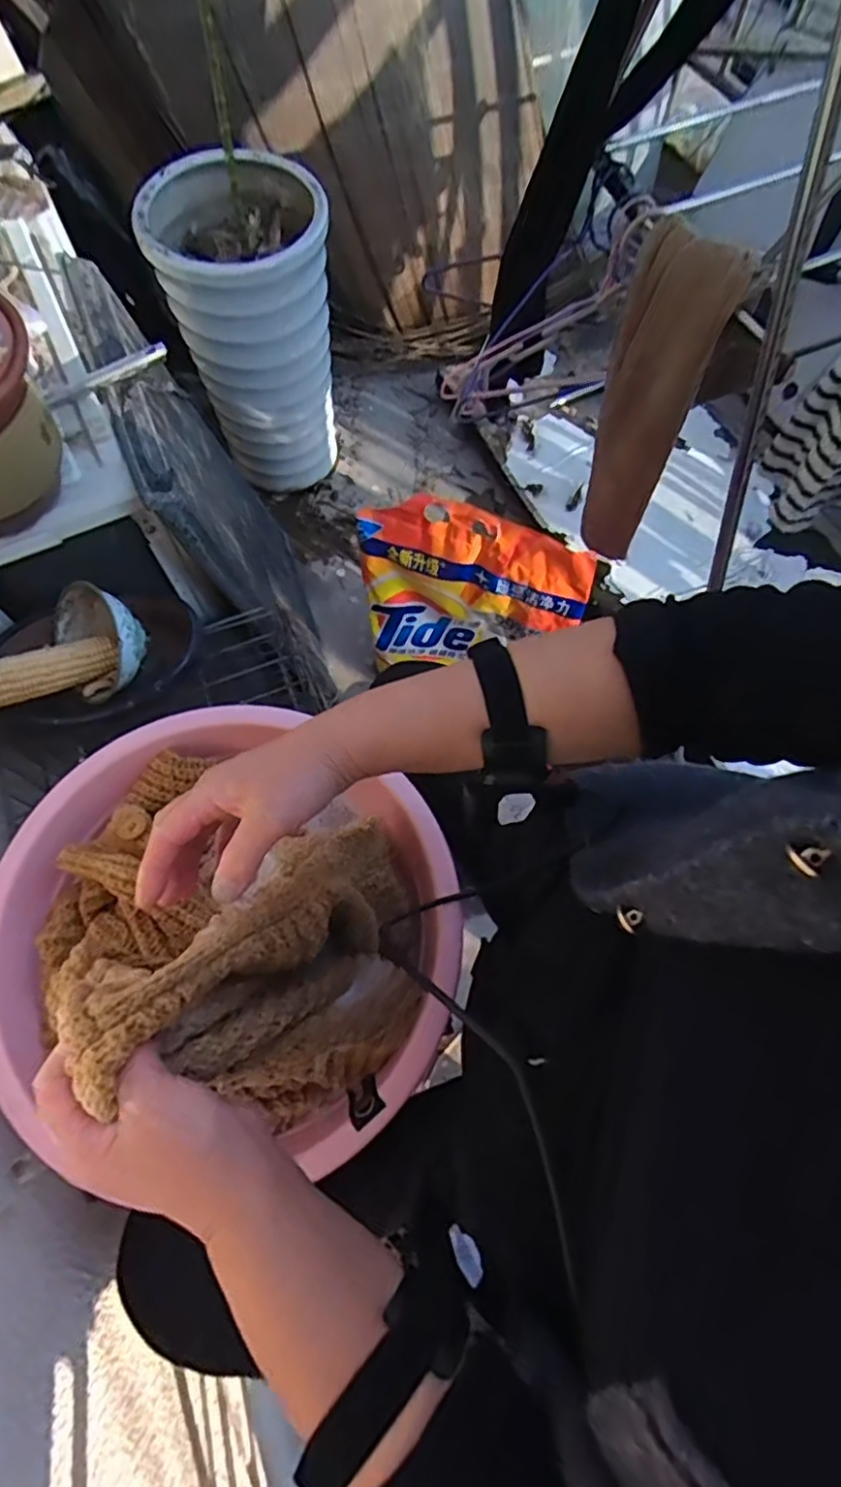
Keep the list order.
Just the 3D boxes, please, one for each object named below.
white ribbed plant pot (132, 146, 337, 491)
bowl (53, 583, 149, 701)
[{"bbox_3d":[-0.272,-0.685,1.116,0.260,0.428,0.226,-11,69,-5],"label":"white ribbed plant pot"},{"bbox_3d":[-0.330,-0.109,0.655,0.088,0.072,0.116,-31,72,-12],"label":"bowl"}]

